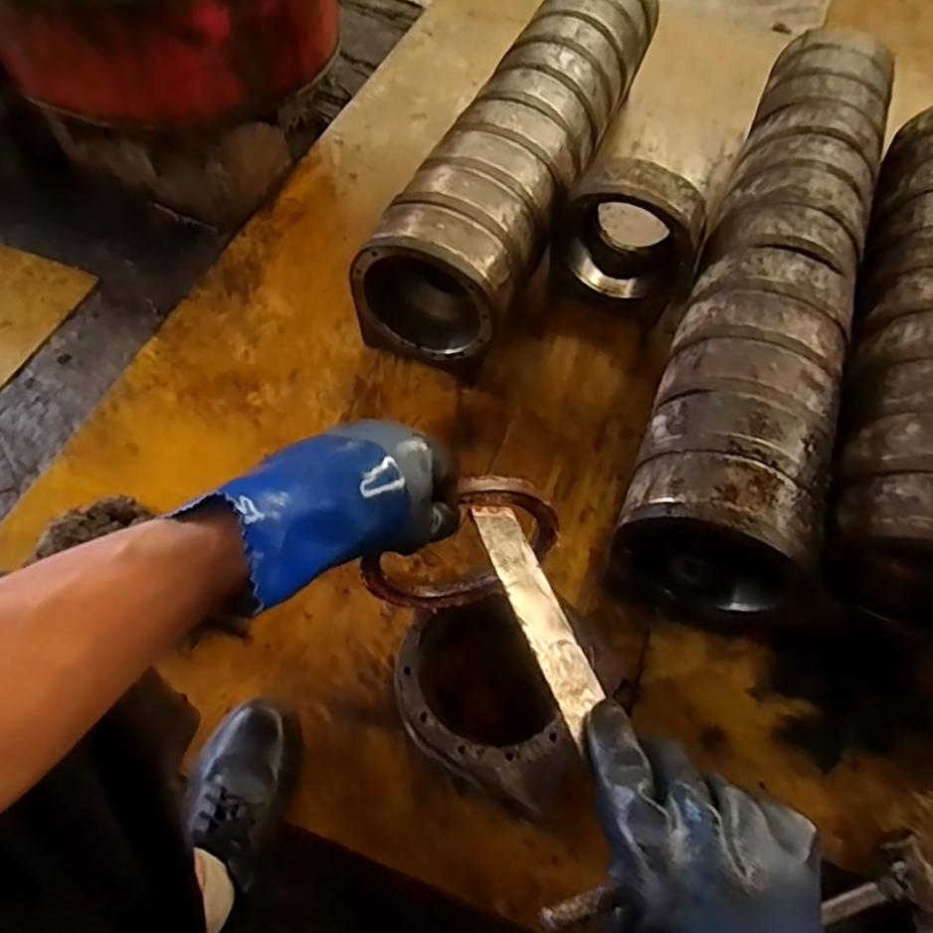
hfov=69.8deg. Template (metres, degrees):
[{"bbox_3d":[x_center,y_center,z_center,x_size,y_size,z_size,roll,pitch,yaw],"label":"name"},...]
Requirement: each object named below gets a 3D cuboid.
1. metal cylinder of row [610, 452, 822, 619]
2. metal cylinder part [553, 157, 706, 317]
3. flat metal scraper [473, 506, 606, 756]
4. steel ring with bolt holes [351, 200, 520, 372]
[{"bbox_3d":[0.304,0.097,0.845,0.227,0.245,0.113,20,60,7],"label":"metal cylinder of row"},{"bbox_3d":[0.263,-0.365,1.111,0.225,0.248,0.124,25,61,10],"label":"metal cylinder part"},{"bbox_3d":[0.044,0.087,0.412,0.035,0.004,0.159,2,45,-31],"label":"flat metal scraper"},{"bbox_3d":[-0.046,-0.261,1.018,0.218,0.235,0.135,16,63,5],"label":"steel ring with bolt holes"}]

